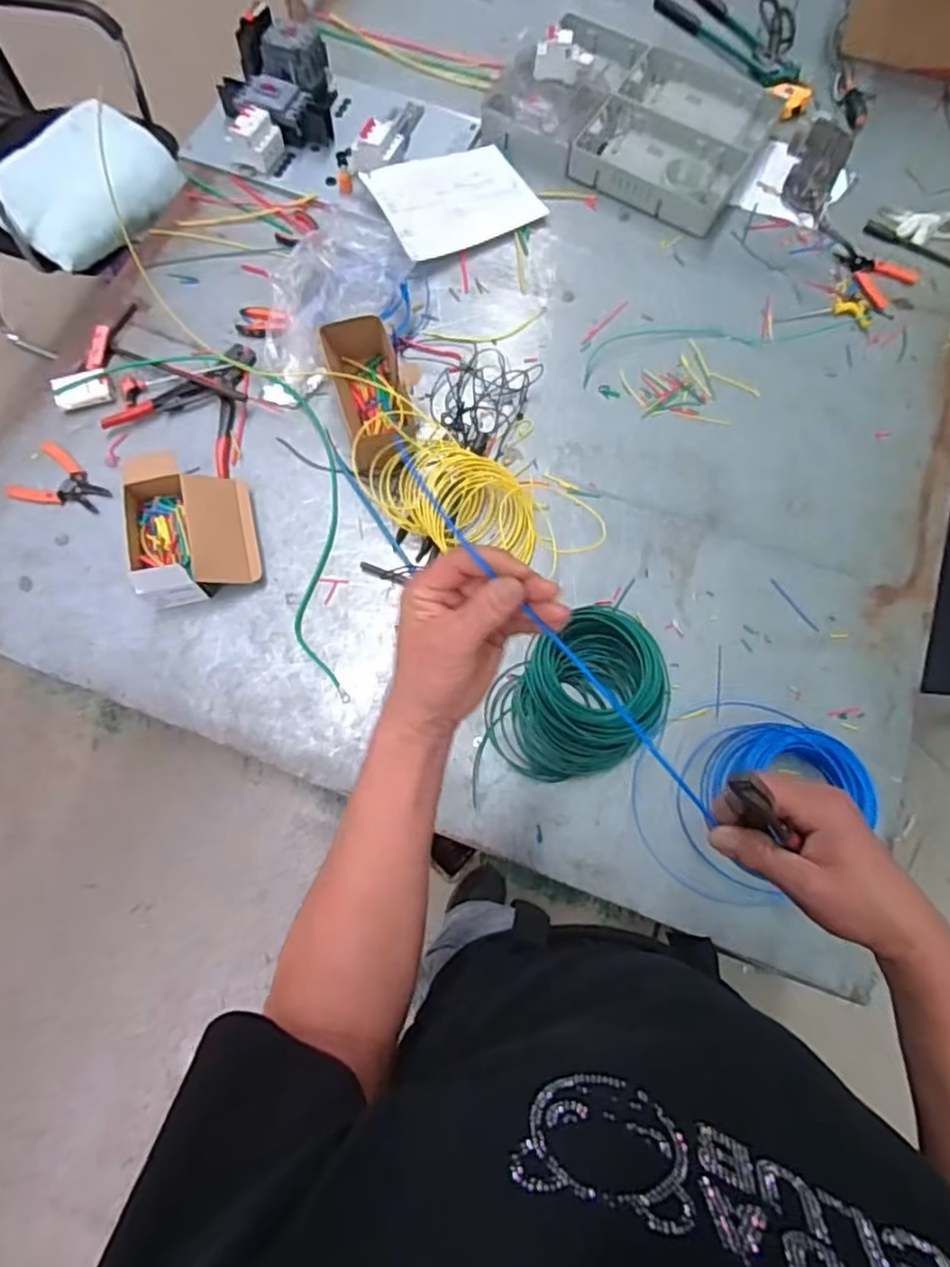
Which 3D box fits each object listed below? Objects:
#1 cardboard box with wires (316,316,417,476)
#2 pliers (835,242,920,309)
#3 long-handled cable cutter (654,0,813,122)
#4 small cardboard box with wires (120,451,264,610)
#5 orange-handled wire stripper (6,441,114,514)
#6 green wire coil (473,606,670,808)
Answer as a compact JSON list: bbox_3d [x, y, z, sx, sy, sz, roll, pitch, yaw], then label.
[{"bbox_3d":[-0.166,-0.384,1.097,0.109,0.074,0.259,-15,74,-6],"label":"cardboard box with wires"},{"bbox_3d":[0.745,-0.681,1.272,0.114,0.013,0.142,-43,79,-13],"label":"pliers"},{"bbox_3d":[0.552,-1.236,1.420,0.109,0.034,0.421,-34,77,-11],"label":"long-handled cable cutter"},{"bbox_3d":[-0.431,-0.165,1.023,0.177,0.074,0.226,-13,74,-6],"label":"small cardboard box with wires"},{"bbox_3d":[-0.654,-0.233,1.069,0.143,0.012,0.103,29,74,7],"label":"orange-handled wire stripper"},{"bbox_3d":[0.134,0.104,0.957,0.308,0.073,0.212,-34,77,-11],"label":"green wire coil"}]

